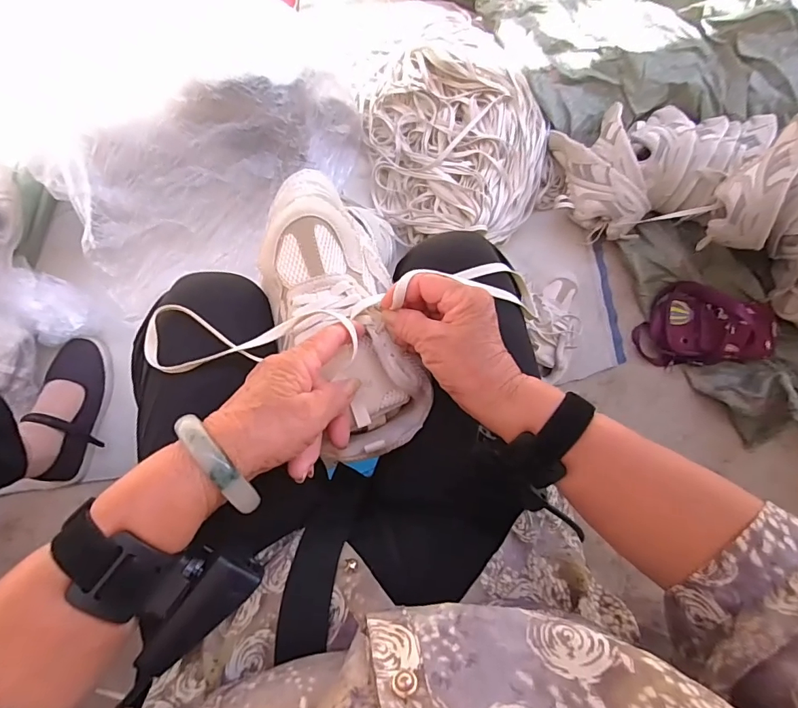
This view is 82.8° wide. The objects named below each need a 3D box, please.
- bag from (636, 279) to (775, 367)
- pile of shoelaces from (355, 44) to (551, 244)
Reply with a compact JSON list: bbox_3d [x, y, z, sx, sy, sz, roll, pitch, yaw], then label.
[{"bbox_3d":[0.549,-0.056,0.804,0.239,0.061,0.146,-2,88,-6],"label":"bag"},{"bbox_3d":[0.100,-0.364,0.777,0.319,0.090,0.342,-2,88,-6],"label":"pile of shoelaces"}]

